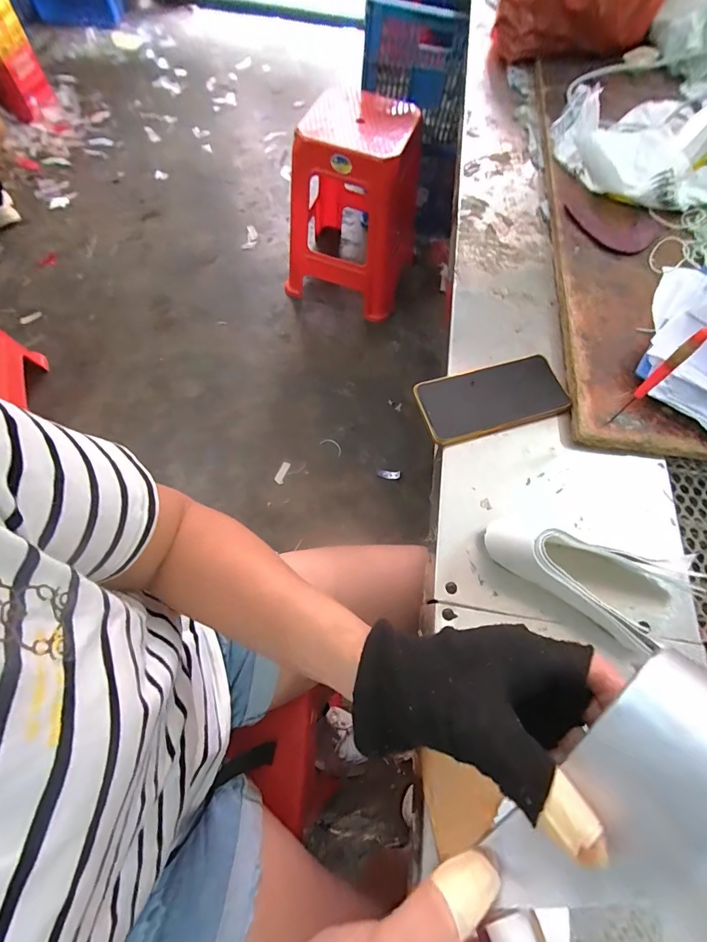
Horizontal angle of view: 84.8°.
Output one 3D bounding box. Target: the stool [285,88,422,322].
[{"bbox_3d":[-0.002,-0.854,1.278,0.404,0.521,0.385,15,67,4],"label":"stool"}]

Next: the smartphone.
[{"bbox_3d":[0.152,-0.080,0.428,0.160,0.013,0.078,-15,69,-8],"label":"smartphone"}]

